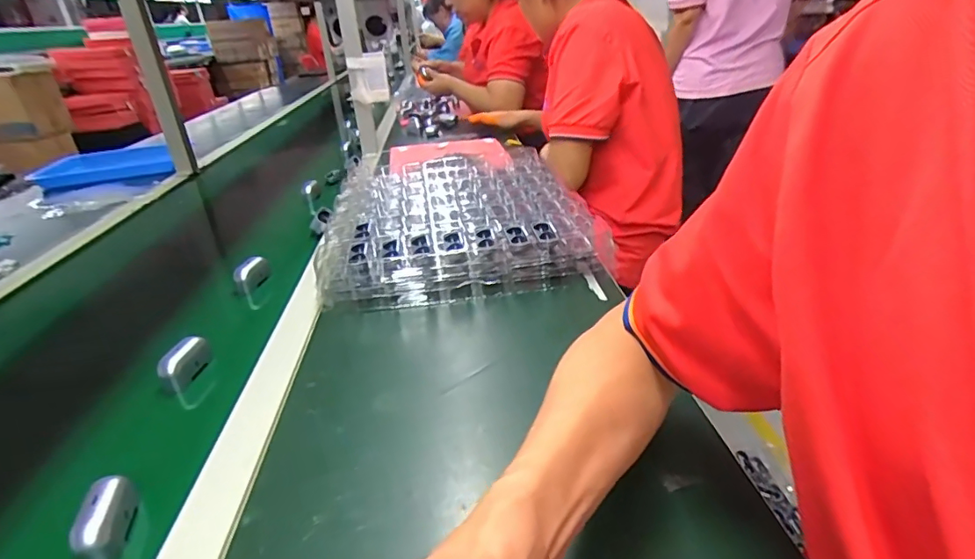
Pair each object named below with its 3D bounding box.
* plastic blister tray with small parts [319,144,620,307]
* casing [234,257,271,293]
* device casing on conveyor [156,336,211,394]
[{"bbox_3d":[-0.051,-0.098,0.788,0.349,0.053,0.435,-7,28,-7],"label":"plastic blister tray with small parts"},{"bbox_3d":[-0.305,-0.008,0.675,0.024,0.036,0.050,4,28,15],"label":"casing"},{"bbox_3d":[-0.296,0.079,0.509,0.021,0.033,0.053,-1,27,4],"label":"device casing on conveyor"}]

